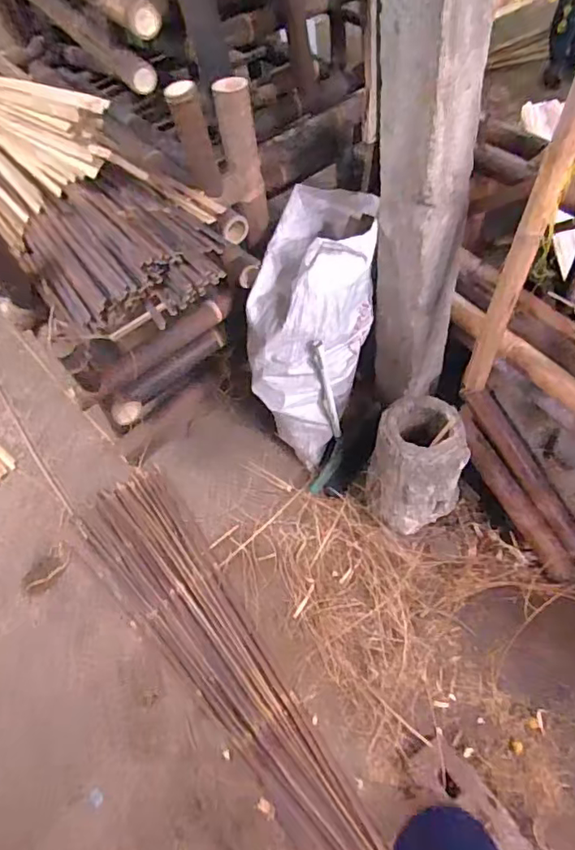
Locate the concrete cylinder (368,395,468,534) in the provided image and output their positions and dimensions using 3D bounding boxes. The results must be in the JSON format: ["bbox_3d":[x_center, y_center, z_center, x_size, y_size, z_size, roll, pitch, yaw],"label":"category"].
[{"bbox_3d":[0.363,0.121,1.549,0.249,0.350,0.249,-4,53,5],"label":"concrete cylinder"}]

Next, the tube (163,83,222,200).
[{"bbox_3d":[-0.215,-0.659,1.278,0.080,0.239,0.058,-22,54,-9],"label":"tube"}]

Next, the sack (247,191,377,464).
[{"bbox_3d":[0.058,-0.268,1.617,0.348,0.763,0.300,5,39,-8],"label":"sack"}]

